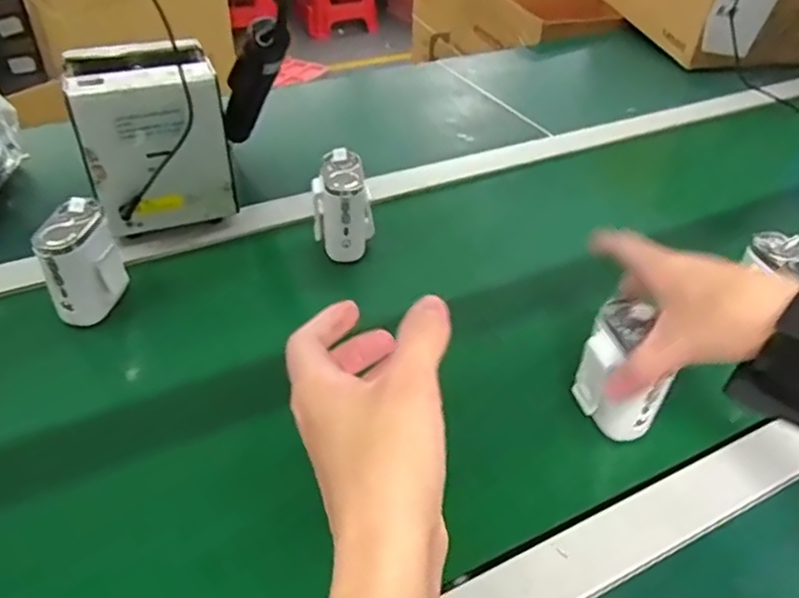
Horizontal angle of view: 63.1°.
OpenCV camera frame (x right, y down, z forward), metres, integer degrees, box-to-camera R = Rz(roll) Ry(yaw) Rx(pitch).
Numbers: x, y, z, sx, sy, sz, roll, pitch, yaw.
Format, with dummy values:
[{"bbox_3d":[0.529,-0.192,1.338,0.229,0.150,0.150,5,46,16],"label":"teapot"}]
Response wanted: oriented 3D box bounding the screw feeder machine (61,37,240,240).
[{"bbox_3d":[-0.236,-0.159,0.629,0.124,0.140,0.119,-13,43,-17],"label":"screw feeder machine"}]

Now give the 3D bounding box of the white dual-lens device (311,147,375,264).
[{"bbox_3d":[-0.053,-0.089,0.618,0.055,0.084,0.058,0,41,-3],"label":"white dual-lens device"}]

